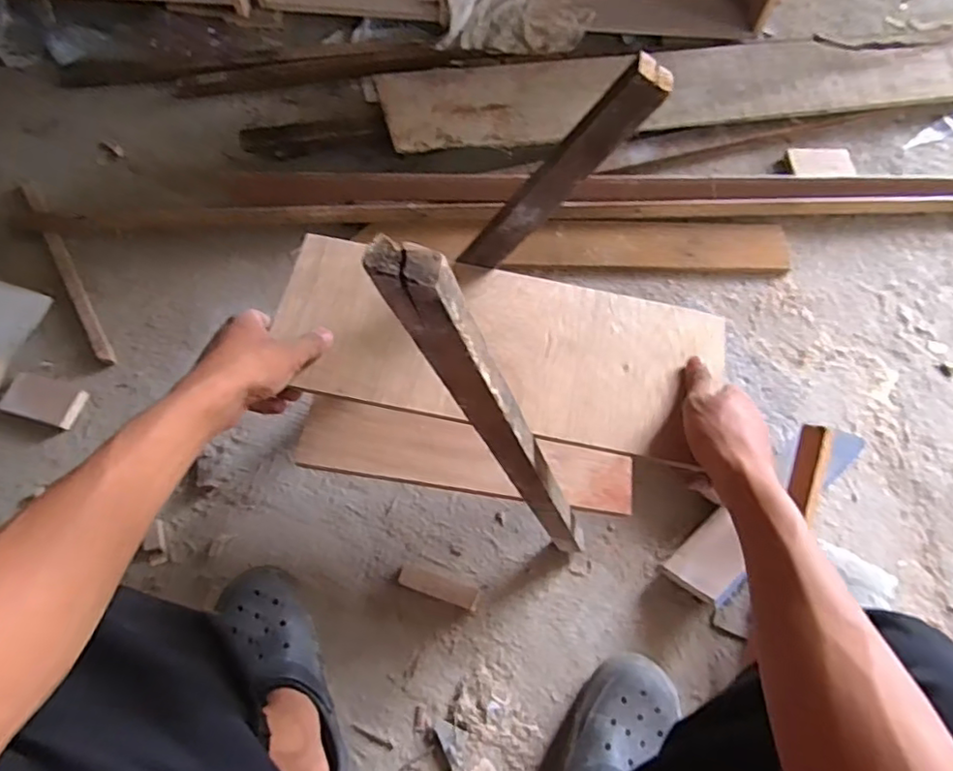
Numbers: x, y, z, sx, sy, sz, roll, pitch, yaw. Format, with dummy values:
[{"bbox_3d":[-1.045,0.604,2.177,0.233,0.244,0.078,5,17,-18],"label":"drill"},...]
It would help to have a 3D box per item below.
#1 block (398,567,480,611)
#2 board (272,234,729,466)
[{"bbox_3d":[-0.047,0.254,0.755,0.101,0.028,0.027,17,69,4],"label":"block"},{"bbox_3d":[0.023,-0.037,0.530,0.387,0.012,0.154,12,65,0],"label":"board"}]

